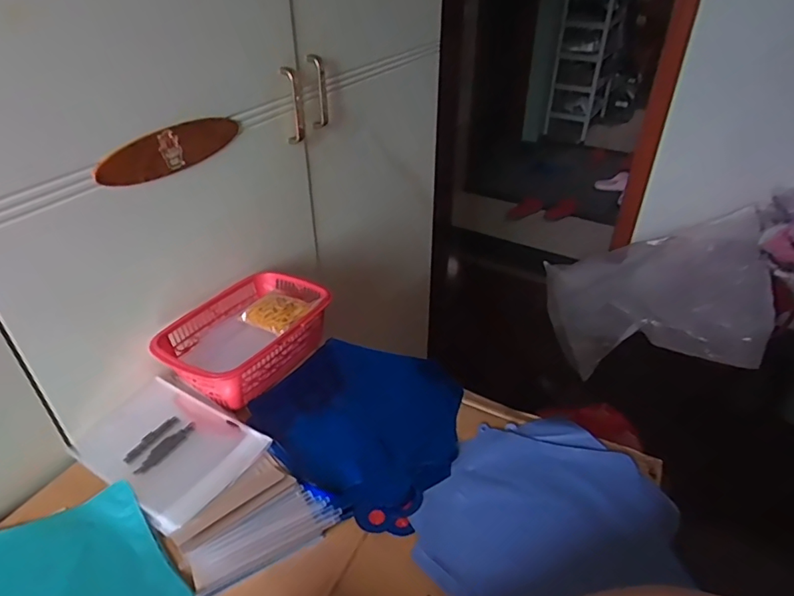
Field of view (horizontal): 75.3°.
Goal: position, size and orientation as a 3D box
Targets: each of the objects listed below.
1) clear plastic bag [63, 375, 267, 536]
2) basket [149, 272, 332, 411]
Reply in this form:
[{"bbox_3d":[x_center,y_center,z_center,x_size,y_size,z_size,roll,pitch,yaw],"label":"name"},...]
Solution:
[{"bbox_3d":[-0.259,0.156,0.569,0.204,0.010,0.128,21,41,27],"label":"clear plastic bag"},{"bbox_3d":[-0.194,0.049,0.670,0.142,0.068,0.210,20,40,26],"label":"basket"}]

